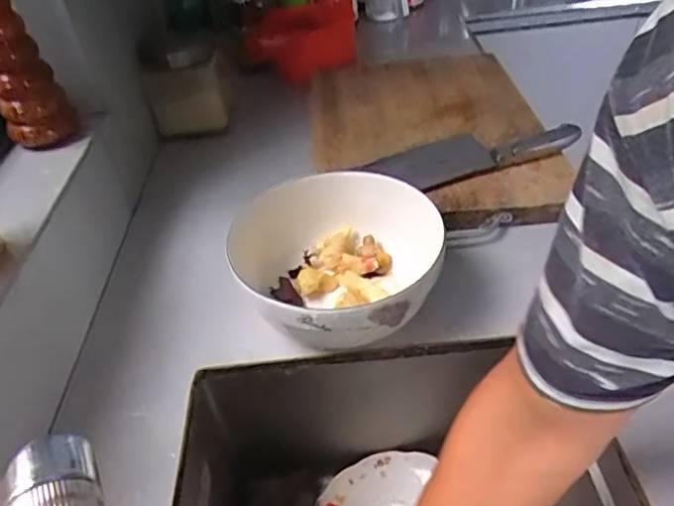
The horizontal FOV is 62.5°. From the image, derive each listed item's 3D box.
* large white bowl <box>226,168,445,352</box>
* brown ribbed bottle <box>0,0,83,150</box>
[{"bbox_3d":[0.009,0.010,0.548,0.196,0.081,0.195,-4,39,4],"label":"large white bowl"},{"bbox_3d":[-0.322,-0.209,0.536,0.065,0.238,0.068,-25,43,-21],"label":"brown ribbed bottle"}]

